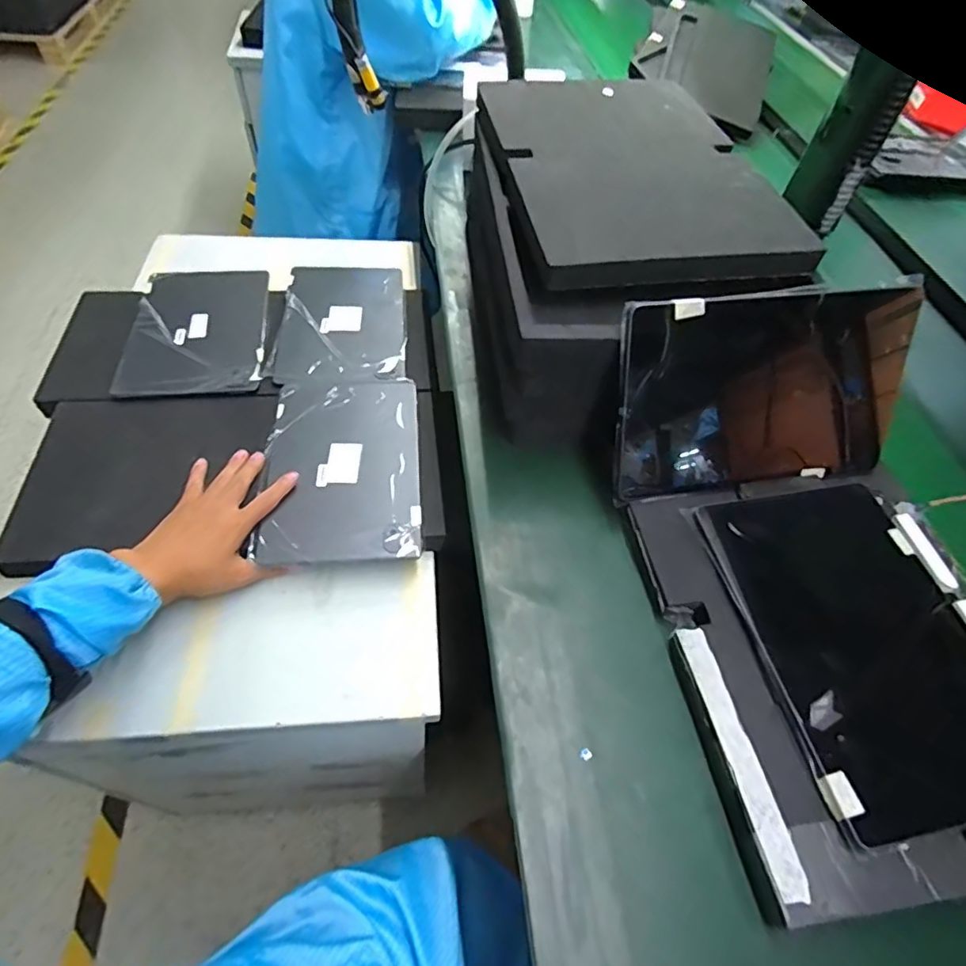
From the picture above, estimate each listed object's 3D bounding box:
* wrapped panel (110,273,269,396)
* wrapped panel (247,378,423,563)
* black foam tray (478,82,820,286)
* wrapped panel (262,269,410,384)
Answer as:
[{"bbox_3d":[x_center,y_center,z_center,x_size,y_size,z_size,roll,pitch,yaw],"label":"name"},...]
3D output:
[{"bbox_3d":[-0.388,-0.214,0.758,0.171,0.022,0.251,-5,55,-10],"label":"wrapped panel"},{"bbox_3d":[-0.159,-0.027,0.639,0.165,0.009,0.247,-2,54,-7],"label":"wrapped panel"},{"bbox_3d":[0.153,-0.340,0.593,0.267,0.025,0.380,-6,57,-8],"label":"black foam tray"},{"bbox_3d":[-0.199,-0.234,0.796,0.168,0.024,0.253,-3,50,-2],"label":"wrapped panel"}]

